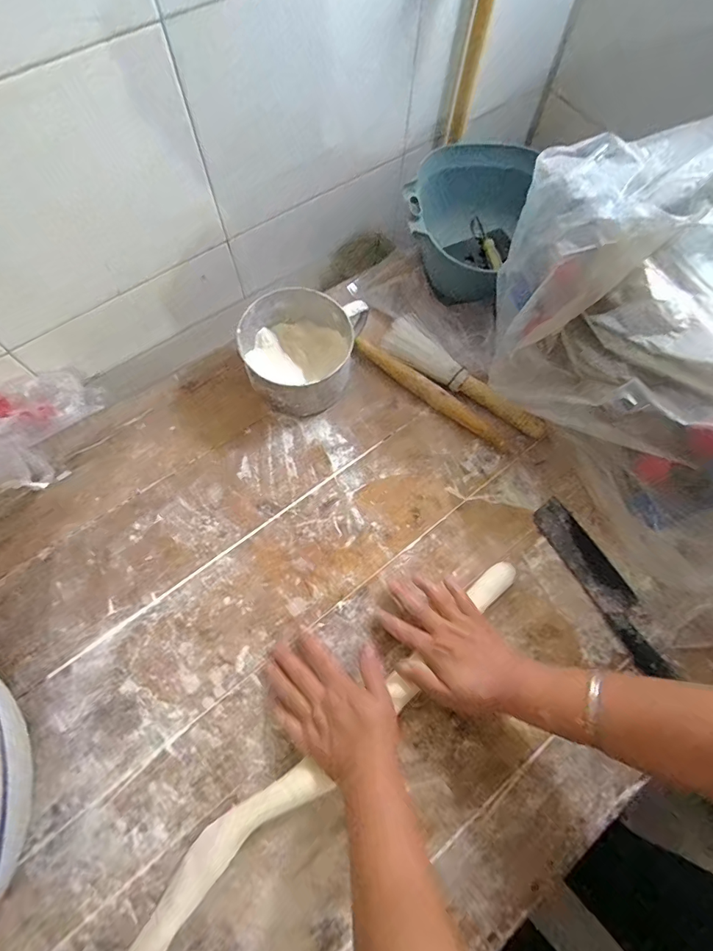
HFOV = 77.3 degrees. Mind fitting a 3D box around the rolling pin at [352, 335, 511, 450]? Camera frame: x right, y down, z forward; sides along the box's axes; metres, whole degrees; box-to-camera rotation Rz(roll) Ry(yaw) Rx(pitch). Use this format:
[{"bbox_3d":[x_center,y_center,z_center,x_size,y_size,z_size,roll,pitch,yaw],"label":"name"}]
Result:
[{"bbox_3d":[0.103,-0.117,0.623,0.258,0.024,0.027,38,72,12],"label":"rolling pin"}]

